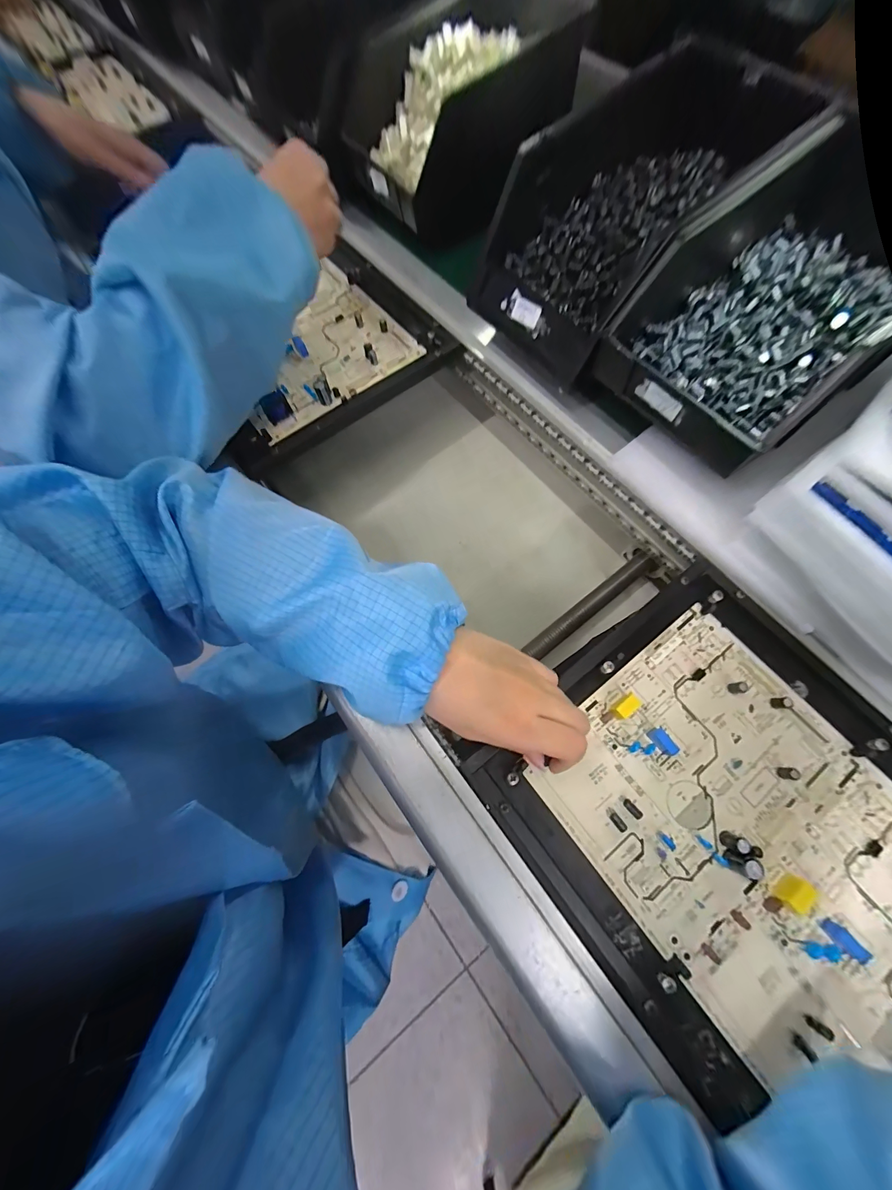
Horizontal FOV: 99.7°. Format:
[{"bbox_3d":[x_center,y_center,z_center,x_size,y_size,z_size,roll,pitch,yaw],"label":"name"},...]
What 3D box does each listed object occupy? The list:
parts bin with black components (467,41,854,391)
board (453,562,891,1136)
[{"bbox_3d":[0.155,-0.316,0.323,0.222,0.121,0.145,-38,75,-11],"label":"parts bin with black components"},{"bbox_3d":[0.208,0.170,0.246,0.255,0.021,0.330,-33,74,-10],"label":"board"}]

